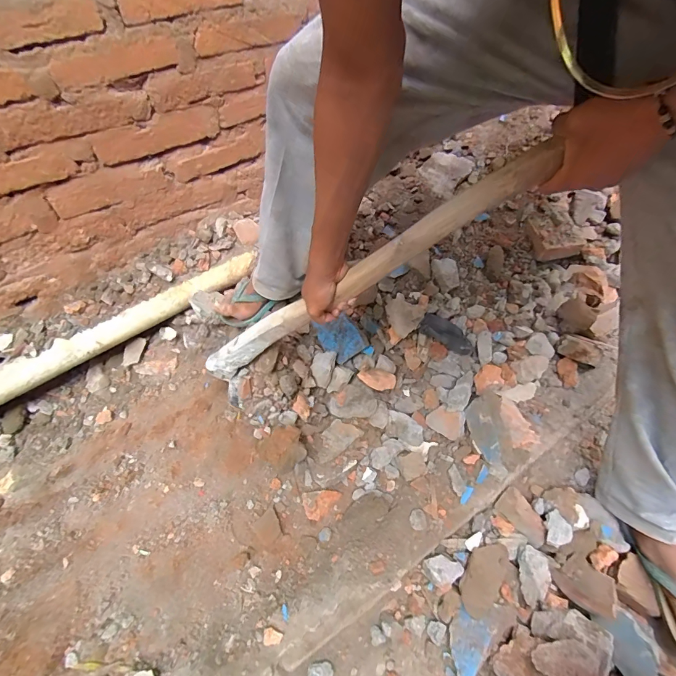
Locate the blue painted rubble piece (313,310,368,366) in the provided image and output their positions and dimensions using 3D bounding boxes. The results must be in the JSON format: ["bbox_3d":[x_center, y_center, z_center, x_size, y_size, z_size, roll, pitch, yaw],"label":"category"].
[{"bbox_3d":[0.002,-0.006,0.858,0.093,0.022,0.113,-37,82,23],"label":"blue painted rubble piece"}]

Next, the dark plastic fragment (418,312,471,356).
[{"bbox_3d":[0.233,-0.006,0.807,0.121,0.046,0.037,36,59,12],"label":"dark plastic fragment"}]

